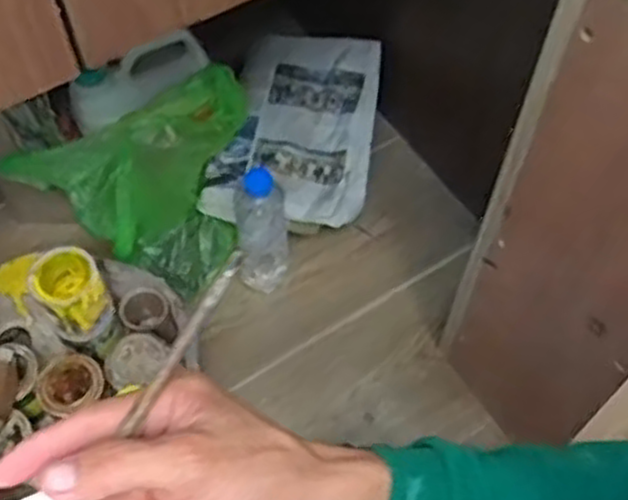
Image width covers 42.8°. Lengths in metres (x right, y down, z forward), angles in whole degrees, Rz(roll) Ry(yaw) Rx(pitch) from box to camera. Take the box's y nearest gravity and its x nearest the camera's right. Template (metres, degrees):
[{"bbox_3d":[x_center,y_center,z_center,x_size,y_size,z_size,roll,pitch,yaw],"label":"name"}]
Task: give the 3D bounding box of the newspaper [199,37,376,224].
[{"bbox_3d":[-0.025,-0.160,1.035,0.202,0.082,0.268,7,59,4],"label":"newspaper"}]

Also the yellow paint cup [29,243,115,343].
[{"bbox_3d":[-0.271,0.049,0.900,0.071,0.081,0.079,-34,65,-19],"label":"yellow paint cup"}]

